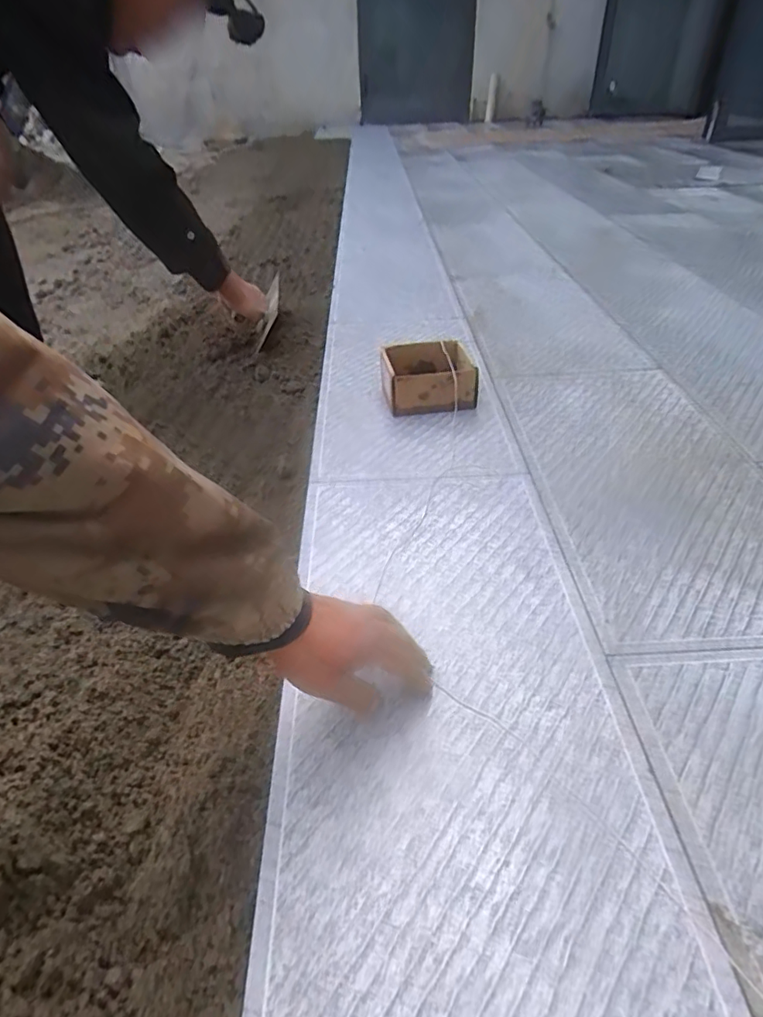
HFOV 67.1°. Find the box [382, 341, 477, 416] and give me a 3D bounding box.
[{"bbox_3d":[0.076,-0.213,0.948,0.142,0.079,0.135,-4,38,0],"label":"box"}]

